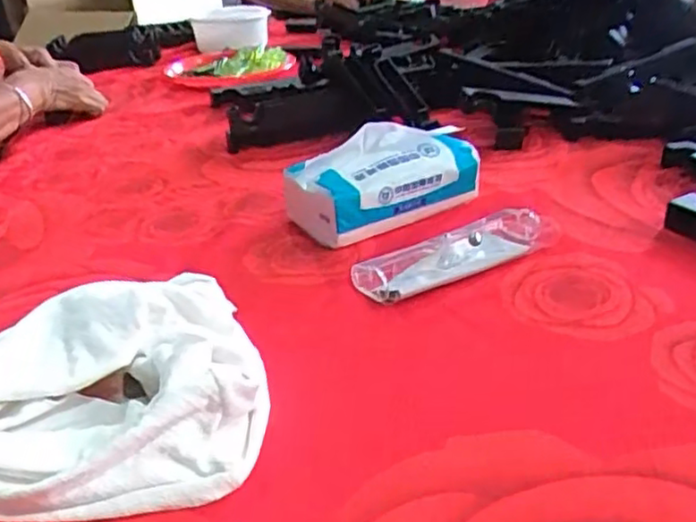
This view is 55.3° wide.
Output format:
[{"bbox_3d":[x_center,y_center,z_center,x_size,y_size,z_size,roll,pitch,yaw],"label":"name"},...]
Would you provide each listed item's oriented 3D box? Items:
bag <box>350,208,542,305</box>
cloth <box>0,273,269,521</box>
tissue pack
[{"bbox_3d":[0.080,-0.010,0.514,0.152,0.030,0.052,-21,32,-26],"label":"bag"},{"bbox_3d":[-0.164,0.068,0.384,0.227,0.057,0.167,-9,28,-5],"label":"cloth"},{"bbox_3d":[0.027,-0.078,0.596,0.170,0.079,0.086,-20,31,-24],"label":"tissue pack"}]

